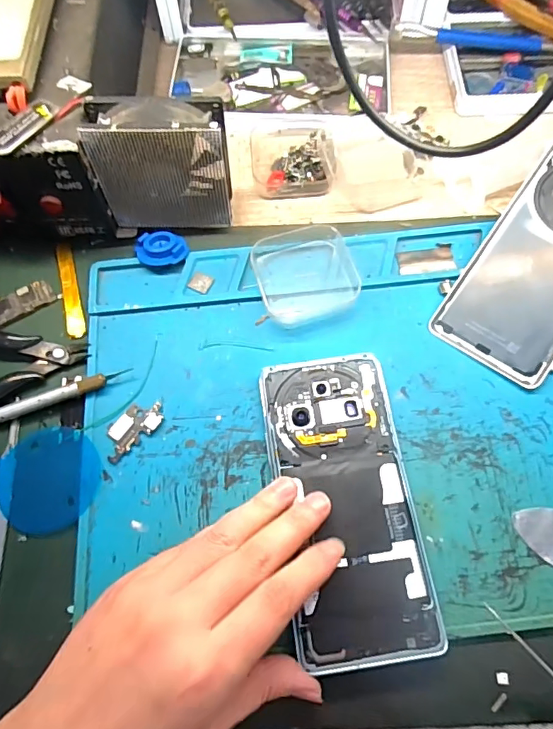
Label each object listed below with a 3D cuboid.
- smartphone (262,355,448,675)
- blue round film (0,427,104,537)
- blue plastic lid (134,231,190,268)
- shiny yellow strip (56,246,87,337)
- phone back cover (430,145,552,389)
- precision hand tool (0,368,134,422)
[{"bbox_3d":[0.038,0.072,0.267,0.071,0.004,0.161,-10,67,-2],"label":"smartphone"},{"bbox_3d":[-0.133,0.065,0.280,0.061,0.004,0.059,-1,68,1],"label":"blue round film"},{"bbox_3d":[-0.078,-0.080,0.333,0.036,0.010,0.026,4,68,3],"label":"blue plastic lid"},{"bbox_3d":[-0.139,-0.050,0.328,0.012,0.004,0.071,-10,71,-16],"label":"shiny yellow strip"},{"bbox_3d":[0.173,-0.068,0.309,0.075,0.004,0.160,34,84,17],"label":"phone back cover"},{"bbox_3d":[-0.158,0.027,0.293,0.137,0.010,0.011,-17,68,-5],"label":"precision hand tool"}]

